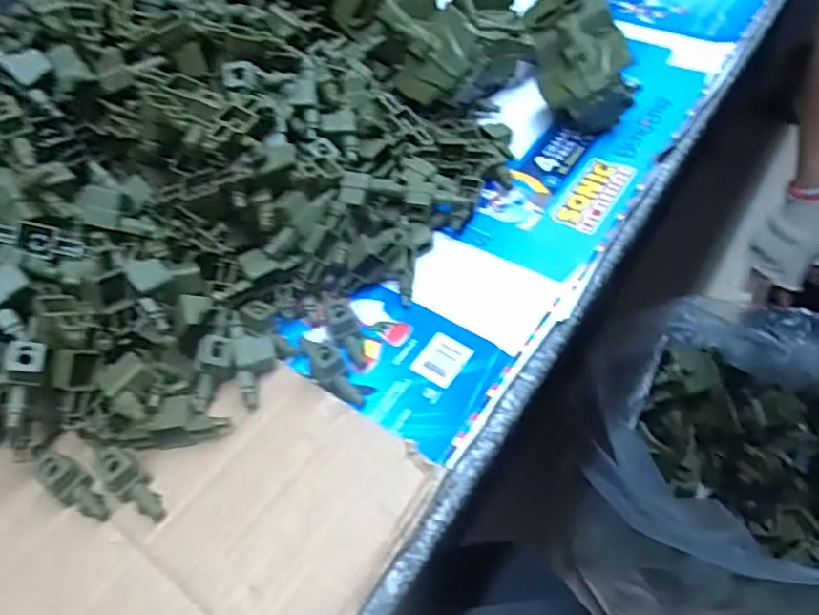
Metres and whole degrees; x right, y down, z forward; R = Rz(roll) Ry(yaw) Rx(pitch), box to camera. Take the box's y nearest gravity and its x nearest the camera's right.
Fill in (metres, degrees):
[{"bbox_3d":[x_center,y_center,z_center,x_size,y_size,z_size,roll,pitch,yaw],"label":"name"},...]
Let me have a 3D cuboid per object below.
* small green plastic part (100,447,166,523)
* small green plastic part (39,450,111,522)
[{"bbox_3d":[-0.156,0.101,0.345,0.018,0.014,0.048,-42,92,-26],"label":"small green plastic part"},{"bbox_3d":[-0.189,0.101,0.344,0.048,0.011,0.017,50,61,-10],"label":"small green plastic part"}]

